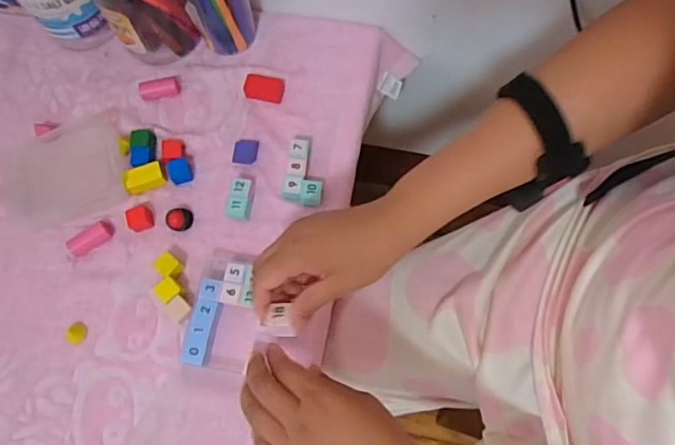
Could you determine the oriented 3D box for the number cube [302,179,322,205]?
[{"bbox_3d":[-0.026,-0.031,0.560,0.020,0.016,0.024,1,72,2],"label":"number cube"}]

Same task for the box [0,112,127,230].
[{"bbox_3d":[-0.305,-0.057,0.590,0.137,0.017,0.110,-19,73,-4],"label":"box"}]

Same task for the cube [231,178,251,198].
[{"bbox_3d":[-0.102,-0.035,0.567,0.021,0.016,0.022,2,73,3],"label":"cube"}]

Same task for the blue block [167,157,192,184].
[{"bbox_3d":[-0.171,-0.056,0.579,0.022,0.018,0.022,-14,72,-2],"label":"blue block"}]

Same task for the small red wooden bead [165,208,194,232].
[{"bbox_3d":[-0.168,-0.003,0.561,0.028,0.016,0.022,2,73,3],"label":"small red wooden bead"}]

